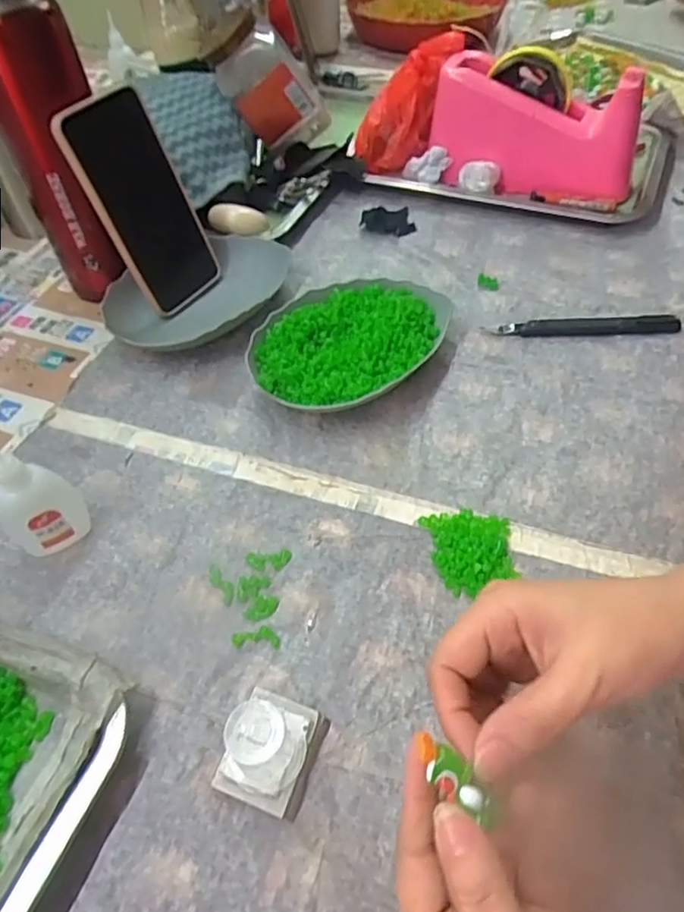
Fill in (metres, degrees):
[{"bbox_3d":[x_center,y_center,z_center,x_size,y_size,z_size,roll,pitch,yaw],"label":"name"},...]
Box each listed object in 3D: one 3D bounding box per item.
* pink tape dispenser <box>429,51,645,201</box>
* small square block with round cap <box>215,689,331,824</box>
[{"bbox_3d":[0.186,-0.311,0.577,0.194,0.104,0.061,18,55,17],"label":"pink tape dispenser"},{"bbox_3d":[-0.035,0.137,0.283,0.041,0.045,0.049,16,55,15],"label":"small square block with round cap"}]

